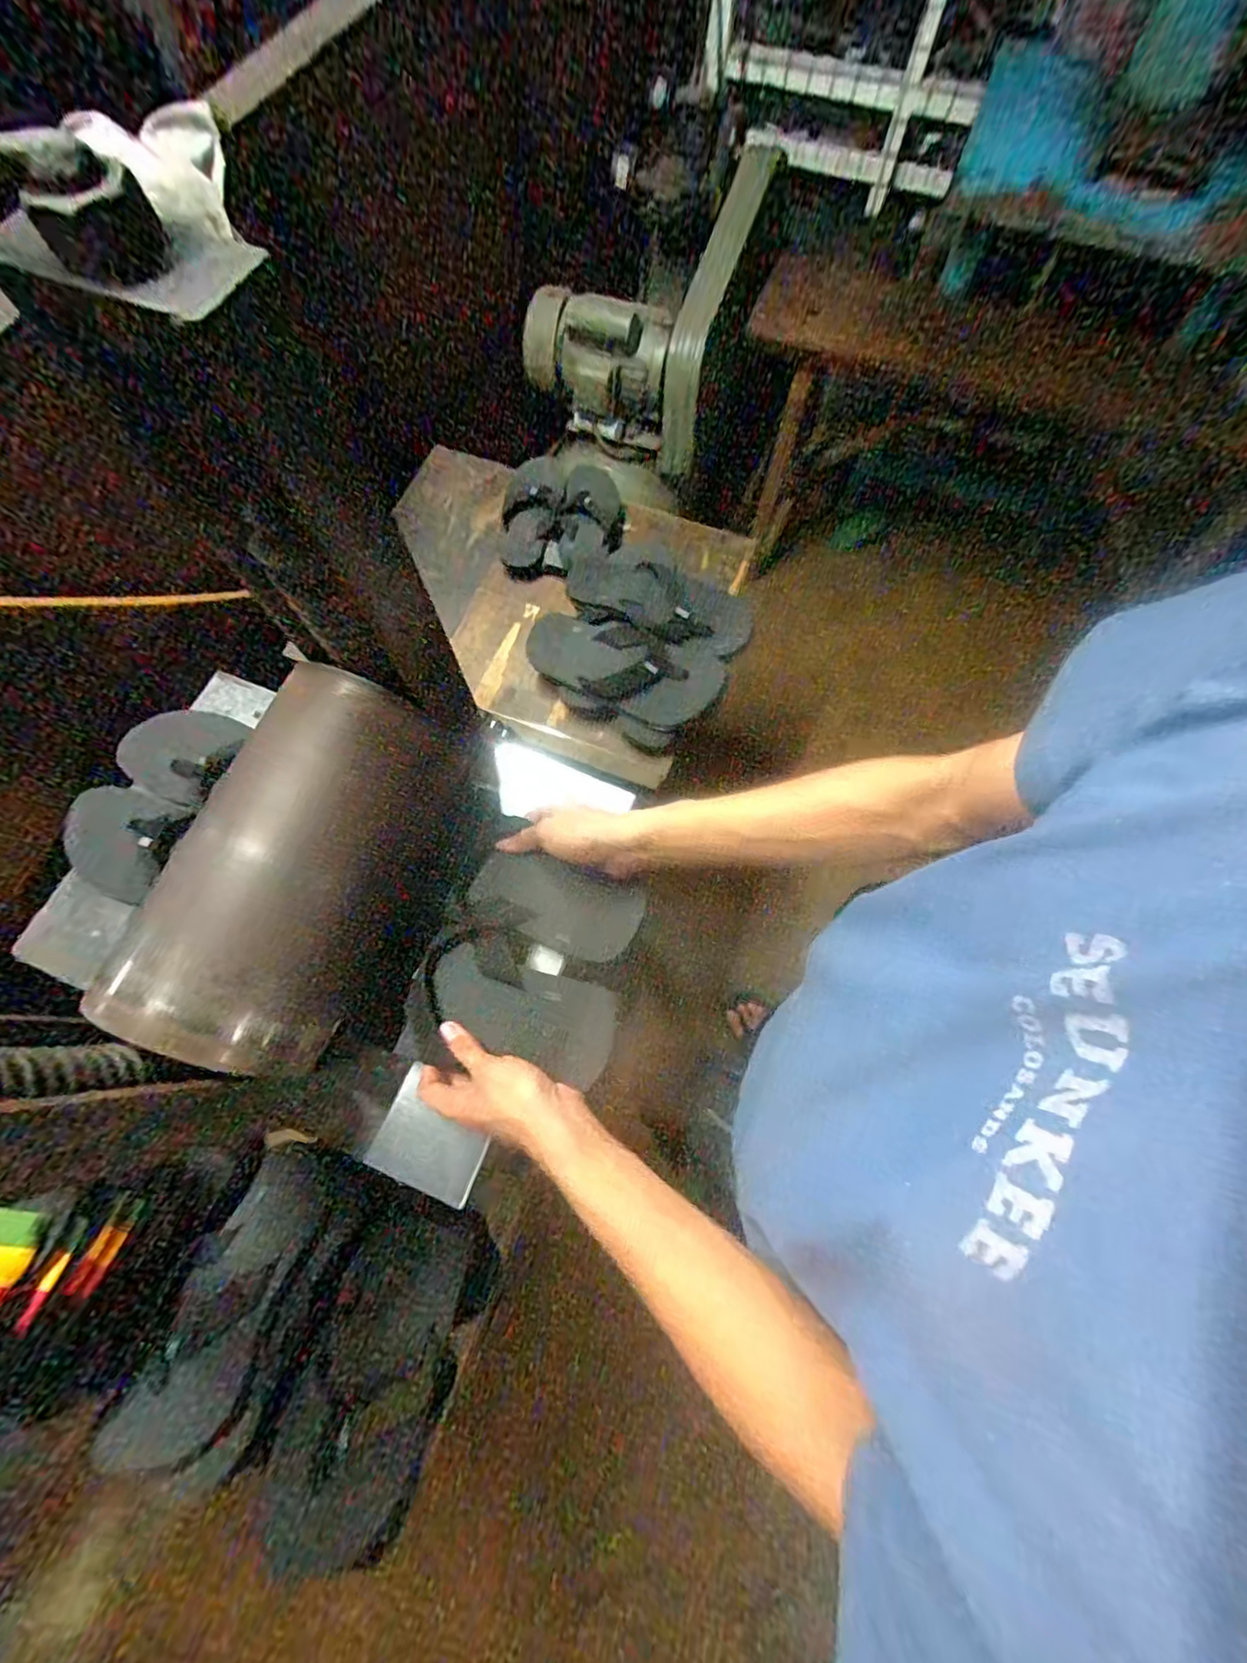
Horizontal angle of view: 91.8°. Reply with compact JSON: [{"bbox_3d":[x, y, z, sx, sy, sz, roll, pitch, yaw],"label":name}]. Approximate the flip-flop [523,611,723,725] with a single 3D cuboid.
[{"bbox_3d":[-0.007,-0.245,0.880,0.296,0.047,0.116,23,73,8],"label":"flip-flop"}]

